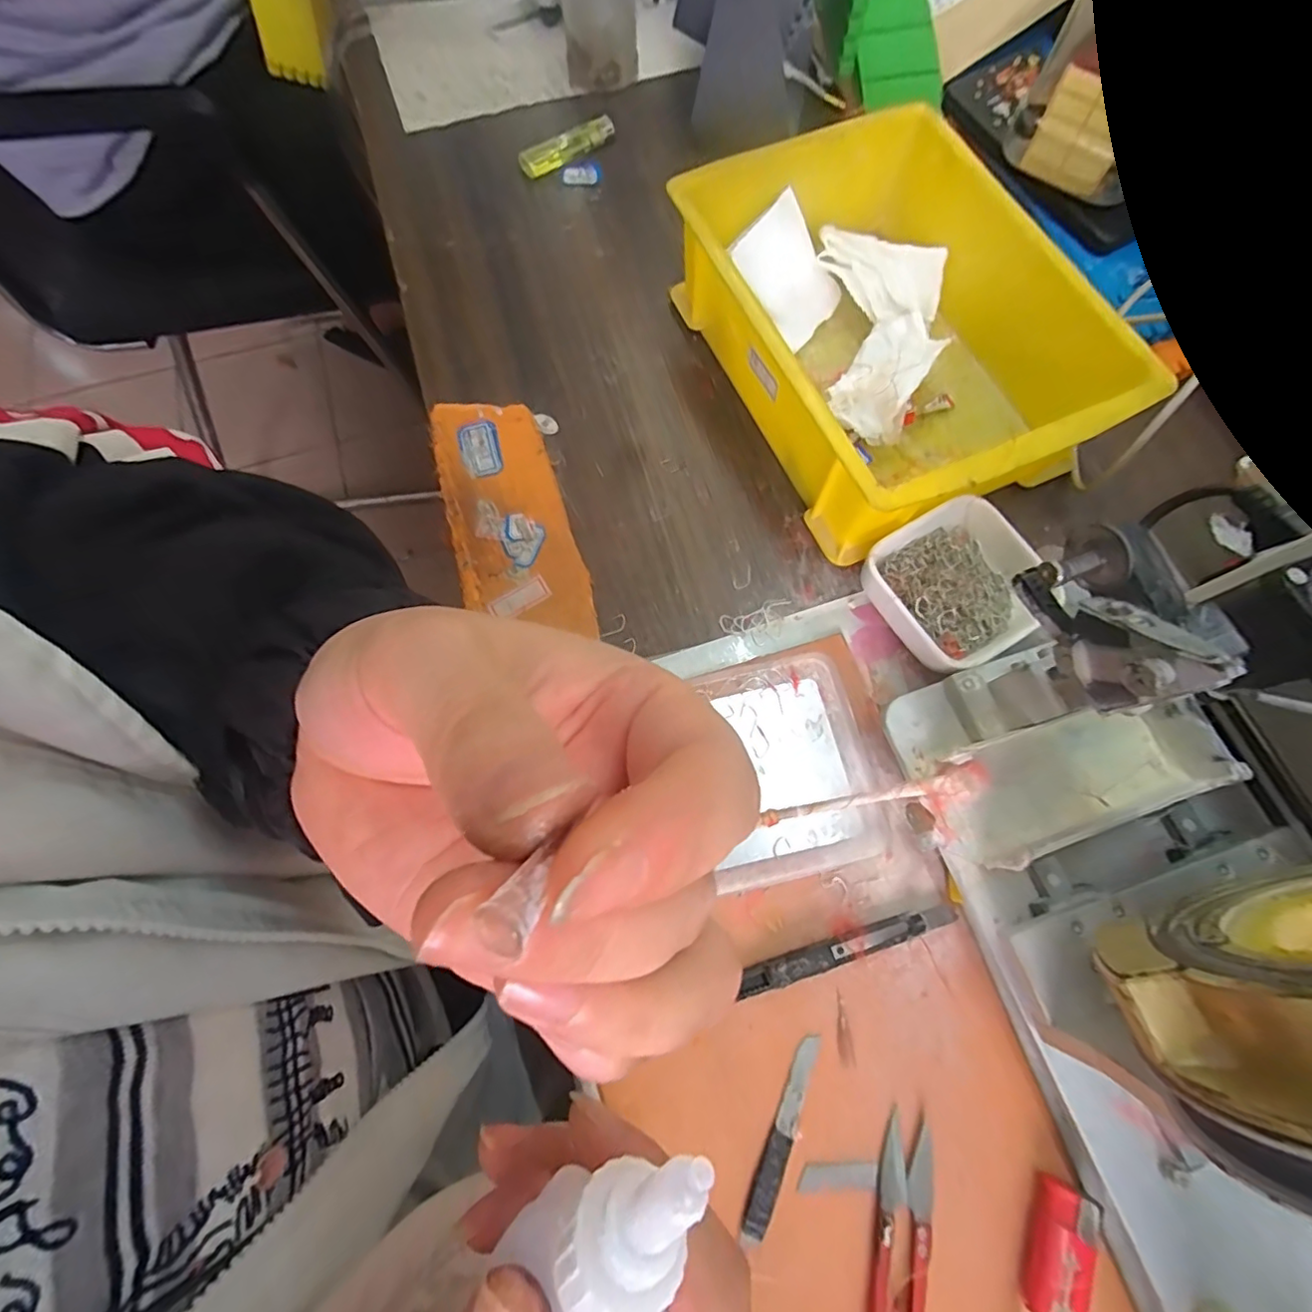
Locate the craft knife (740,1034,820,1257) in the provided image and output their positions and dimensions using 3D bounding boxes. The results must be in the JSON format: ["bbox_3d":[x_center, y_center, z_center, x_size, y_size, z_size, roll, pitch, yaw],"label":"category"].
[{"bbox_3d":[0.055,0.208,0.245,0.011,0.004,0.080,24,74,7],"label":"craft knife"}]

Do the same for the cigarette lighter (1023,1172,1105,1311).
[{"bbox_3d":[0.157,0.257,0.224,0.024,0.013,0.082,22,73,6],"label":"cigarette lighter"}]

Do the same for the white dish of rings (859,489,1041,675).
[{"bbox_3d":[0.166,-0.038,0.313,0.098,0.032,0.079,-29,75,-9],"label":"white dish of rings"}]

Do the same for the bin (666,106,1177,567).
[{"bbox_3d":[0.136,-0.192,0.340,0.175,0.077,0.242,-24,74,-8],"label":"bin"}]

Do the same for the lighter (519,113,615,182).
[{"bbox_3d":[-0.068,-0.395,0.442,0.080,0.014,0.021,-32,75,-10],"label":"lighter"}]

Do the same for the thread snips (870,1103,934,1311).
[{"bbox_3d":[0.099,0.246,0.227,0.022,0.011,0.101,14,73,4],"label":"thread snips"}]

